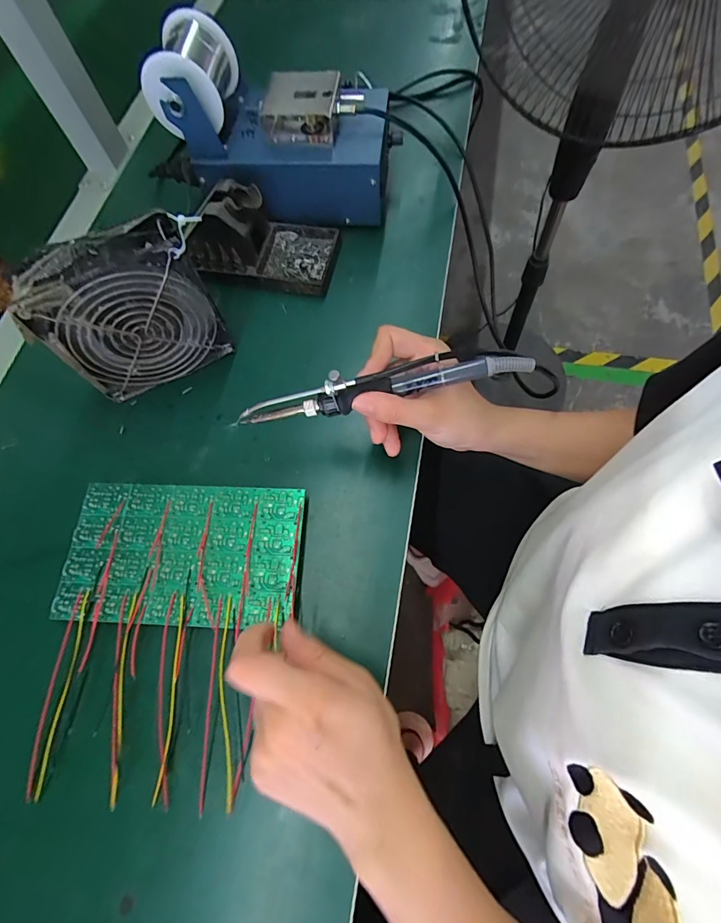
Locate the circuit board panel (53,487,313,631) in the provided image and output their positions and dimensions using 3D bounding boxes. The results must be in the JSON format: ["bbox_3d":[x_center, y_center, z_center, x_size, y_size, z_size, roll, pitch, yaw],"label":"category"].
[{"bbox_3d":[-0.132,0.068,0.319,0.170,0.015,0.101,2,68,5],"label":"circuit board panel"}]

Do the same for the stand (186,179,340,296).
[{"bbox_3d":[-0.092,-0.219,0.404,0.136,0.064,0.080,12,69,9],"label":"stand"}]

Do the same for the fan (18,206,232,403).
[{"bbox_3d":[-0.176,-0.117,0.340,0.125,0.117,0.047,-24,68,-6],"label":"fan"}]

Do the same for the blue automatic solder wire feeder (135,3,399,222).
[{"bbox_3d":[-0.074,-0.313,0.405,0.204,0.123,0.101,9,69,8],"label":"blue automatic solder wire feeder"}]

